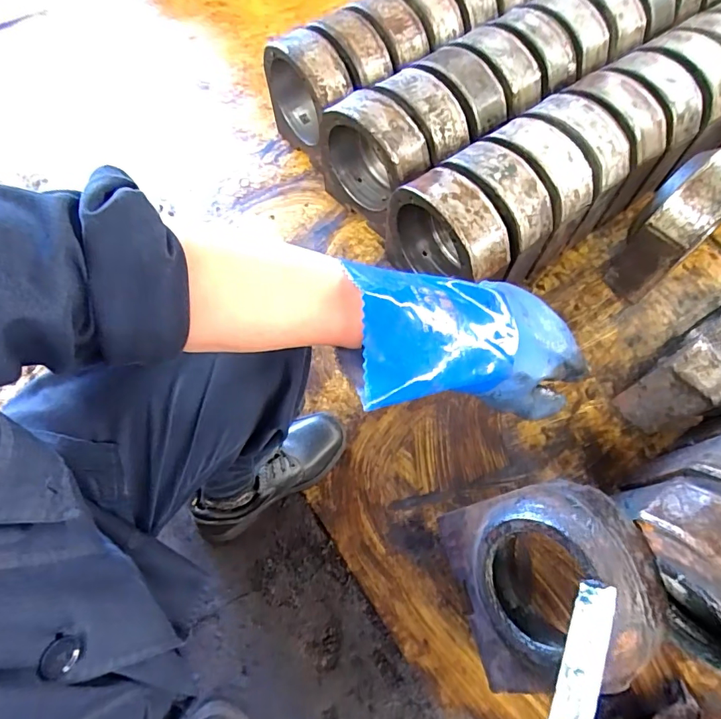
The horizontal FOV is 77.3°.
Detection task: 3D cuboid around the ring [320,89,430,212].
[{"bbox_3d":[0.023,-0.370,0.847,0.210,0.210,0.084,40,72,16],"label":"ring"}]

